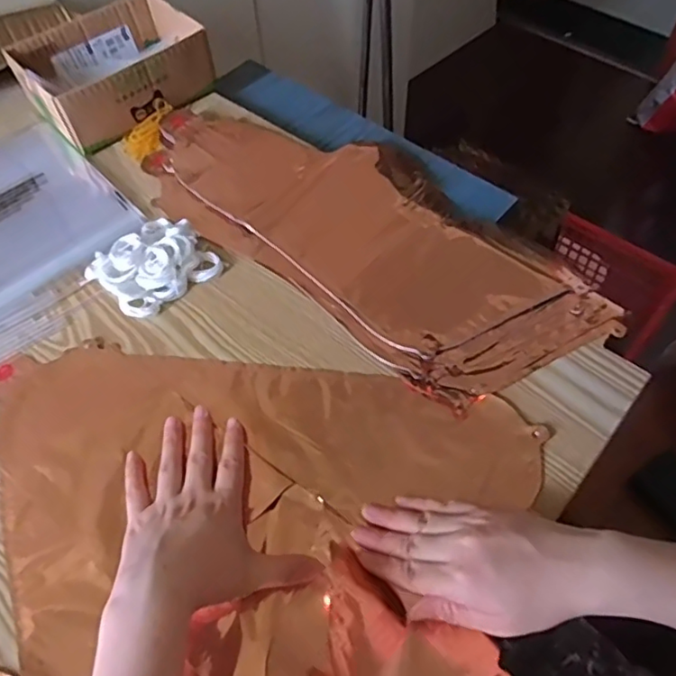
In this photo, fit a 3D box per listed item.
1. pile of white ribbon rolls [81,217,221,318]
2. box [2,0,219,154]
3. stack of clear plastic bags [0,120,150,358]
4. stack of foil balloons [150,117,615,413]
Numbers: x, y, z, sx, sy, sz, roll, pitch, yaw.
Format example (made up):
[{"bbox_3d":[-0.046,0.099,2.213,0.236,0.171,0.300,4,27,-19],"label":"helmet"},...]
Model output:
[{"bbox_3d":[-0.170,-0.070,0.544,0.100,0.020,0.090,-34,62,-18],"label":"pile of white ribbon rolls"},{"bbox_3d":[-0.250,-0.302,0.661,0.186,0.062,0.143,-36,63,-19],"label":"box"},{"bbox_3d":[-0.324,-0.110,0.589,0.207,0.019,0.280,-39,64,-21],"label":"stack of clear plastic bags"},{"bbox_3d":[0.018,-0.110,0.560,0.457,0.022,0.200,36,65,23],"label":"stack of foil balloons"}]

